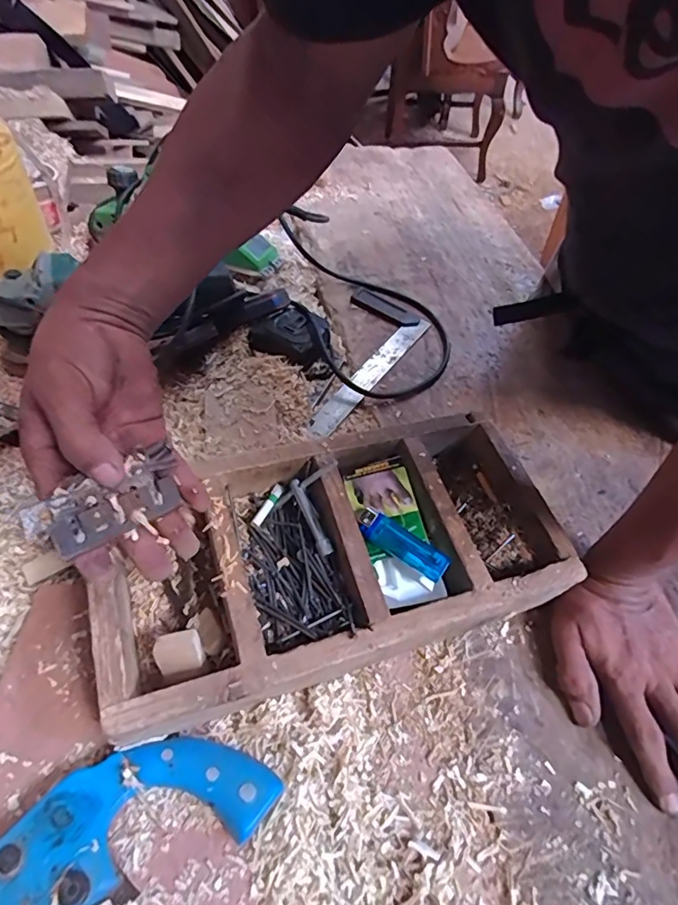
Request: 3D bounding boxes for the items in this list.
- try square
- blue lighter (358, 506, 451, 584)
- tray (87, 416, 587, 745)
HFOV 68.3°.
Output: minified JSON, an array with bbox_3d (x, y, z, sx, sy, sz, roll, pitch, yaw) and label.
[{"bbox_3d":[0.015,-0.126,0.635,0.110,0.011,0.241,30,58,16],"label":"try square"},{"bbox_3d":[0.050,0.071,0.398,0.078,0.006,0.024,31,62,19],"label":"blue lighter"},{"bbox_3d":[0.001,0.075,0.407,0.358,0.068,0.185,-15,58,-14],"label":"tray"}]

